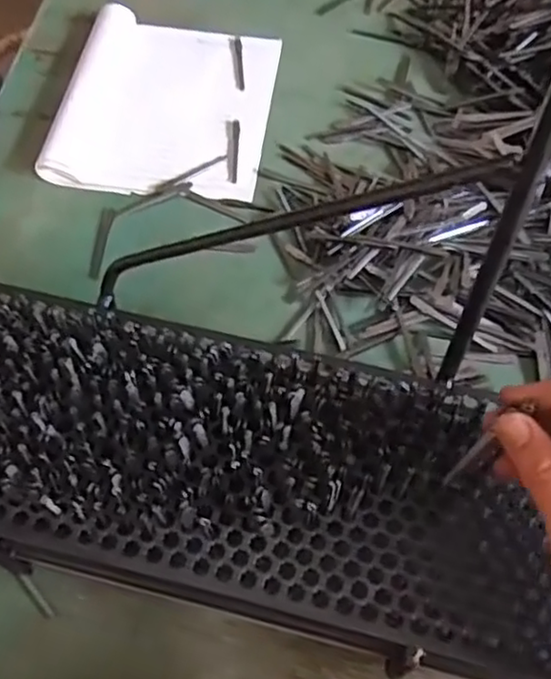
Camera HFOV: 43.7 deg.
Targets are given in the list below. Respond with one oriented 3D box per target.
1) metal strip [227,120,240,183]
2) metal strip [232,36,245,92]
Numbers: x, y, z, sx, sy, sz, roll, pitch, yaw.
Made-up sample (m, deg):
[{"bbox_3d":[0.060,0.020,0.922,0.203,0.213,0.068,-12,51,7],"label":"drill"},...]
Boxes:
[{"bbox_3d":[-0.035,-0.157,0.571,0.010,0.004,0.067,-1,59,-1],"label":"metal strip"},{"bbox_3d":[-0.033,-0.252,0.626,0.009,0.004,0.071,-5,60,-3],"label":"metal strip"}]

